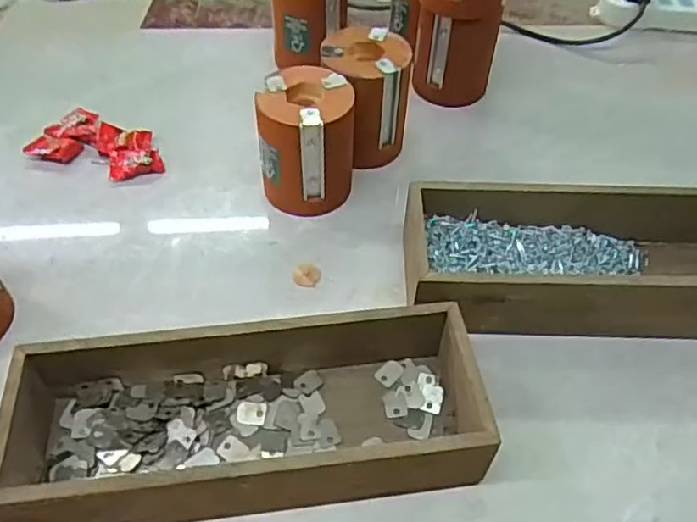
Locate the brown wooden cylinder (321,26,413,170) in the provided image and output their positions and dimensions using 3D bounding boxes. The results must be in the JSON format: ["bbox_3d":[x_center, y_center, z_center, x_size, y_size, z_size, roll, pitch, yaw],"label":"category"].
[{"bbox_3d":[0.012,-0.146,0.570,0.076,0.102,0.085,-26,56,-23],"label":"brown wooden cylinder"}]

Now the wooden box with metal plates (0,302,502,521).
[{"bbox_3d":[-0.060,0.097,0.391,0.276,0.065,0.113,-5,50,-7],"label":"wooden box with metal plates"}]

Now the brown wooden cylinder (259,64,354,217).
[{"bbox_3d":[-0.033,-0.097,0.528,0.073,0.100,0.071,7,50,3],"label":"brown wooden cylinder"}]

